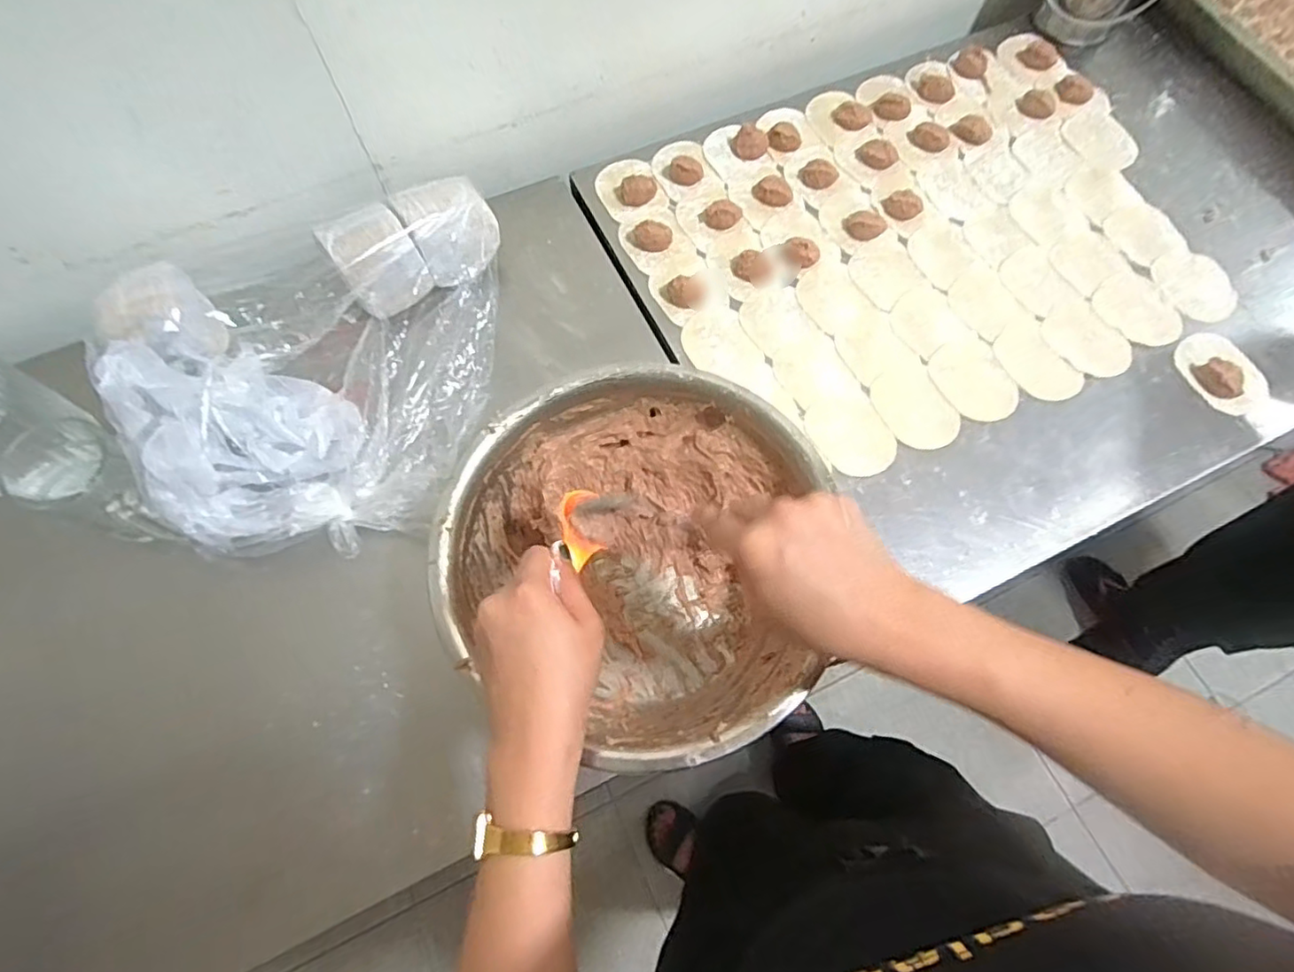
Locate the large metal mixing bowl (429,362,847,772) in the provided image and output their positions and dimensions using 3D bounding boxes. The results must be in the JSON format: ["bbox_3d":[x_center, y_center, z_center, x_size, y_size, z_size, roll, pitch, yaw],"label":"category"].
[{"bbox_3d":[-0.013,0.056,0.493,0.256,0.121,0.275,0,70,1],"label":"large metal mixing bowl"}]

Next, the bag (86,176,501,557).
[{"bbox_3d":[-0.302,-0.124,0.566,0.318,0.101,0.357,-3,68,-1],"label":"bag"}]

